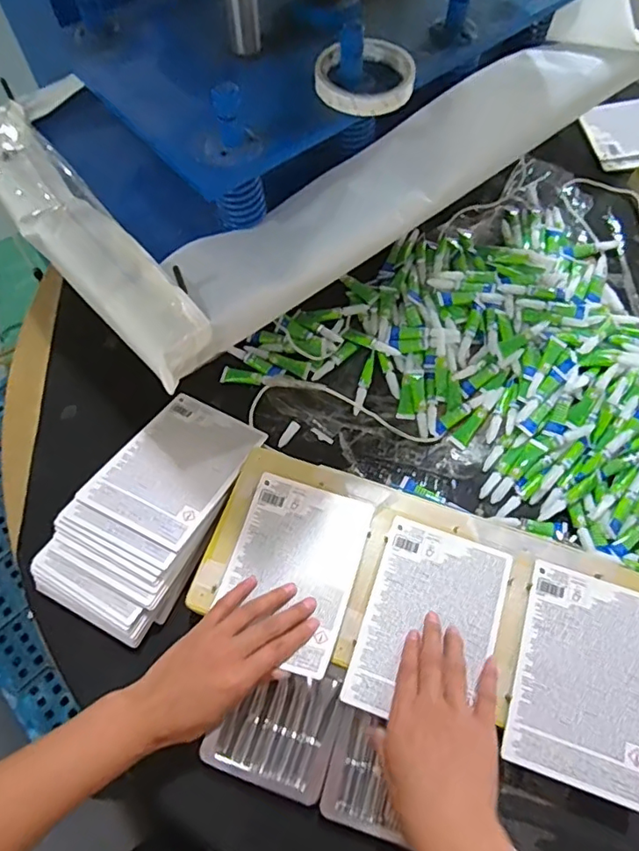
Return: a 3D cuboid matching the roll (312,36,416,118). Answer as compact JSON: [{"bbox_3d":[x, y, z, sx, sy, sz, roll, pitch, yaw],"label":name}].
[{"bbox_3d":[0.041,-0.321,0.506,0.088,0.016,0.090,0,64,0],"label":"roll"}]

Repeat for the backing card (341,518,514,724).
[{"bbox_3d":[0.099,0.175,0.489,0.114,0.008,0.167,19,66,8],"label":"backing card"}]

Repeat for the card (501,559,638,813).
[{"bbox_3d":[0.230,0.214,0.471,0.114,0.005,0.169,17,65,10],"label":"card"}]

